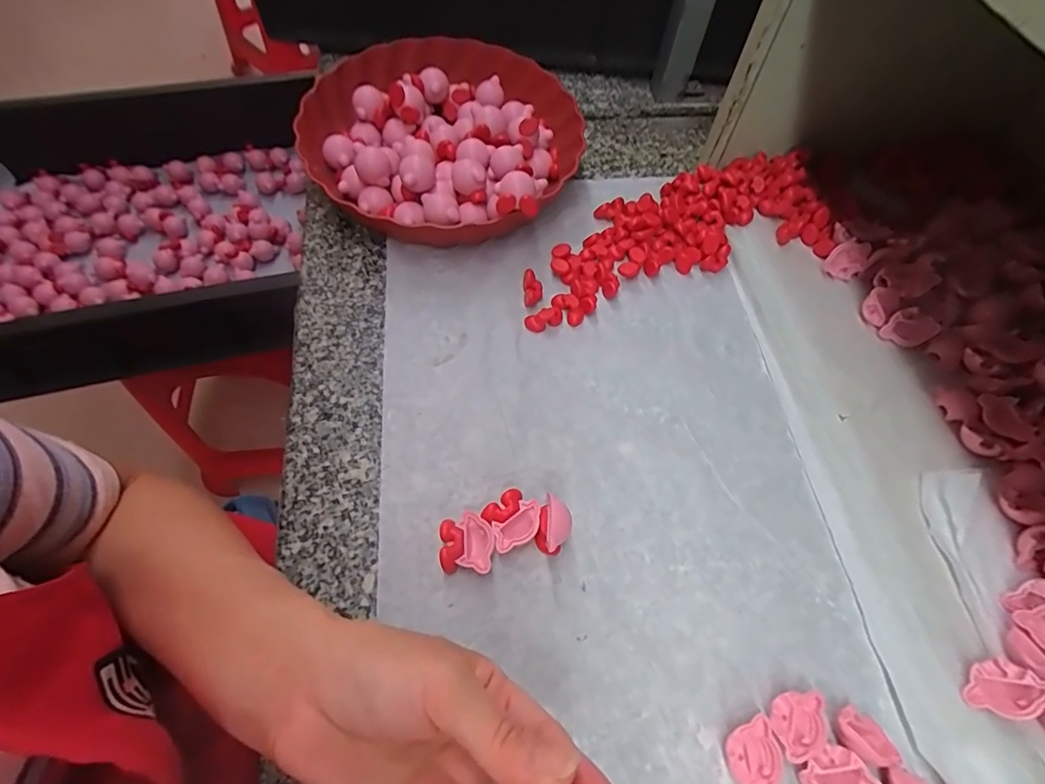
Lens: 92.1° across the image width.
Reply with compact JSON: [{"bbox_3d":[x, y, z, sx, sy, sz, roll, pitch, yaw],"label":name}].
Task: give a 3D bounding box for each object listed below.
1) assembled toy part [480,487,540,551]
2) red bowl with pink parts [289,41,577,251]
[{"bbox_3d":[-0.006,0.082,0.323,0.035,0.016,0.032,-25,66,-15],"label":"assembled toy part"},{"bbox_3d":[-0.071,-0.232,0.459,0.245,0.050,0.238,1,62,-3],"label":"red bowl with pink parts"}]

